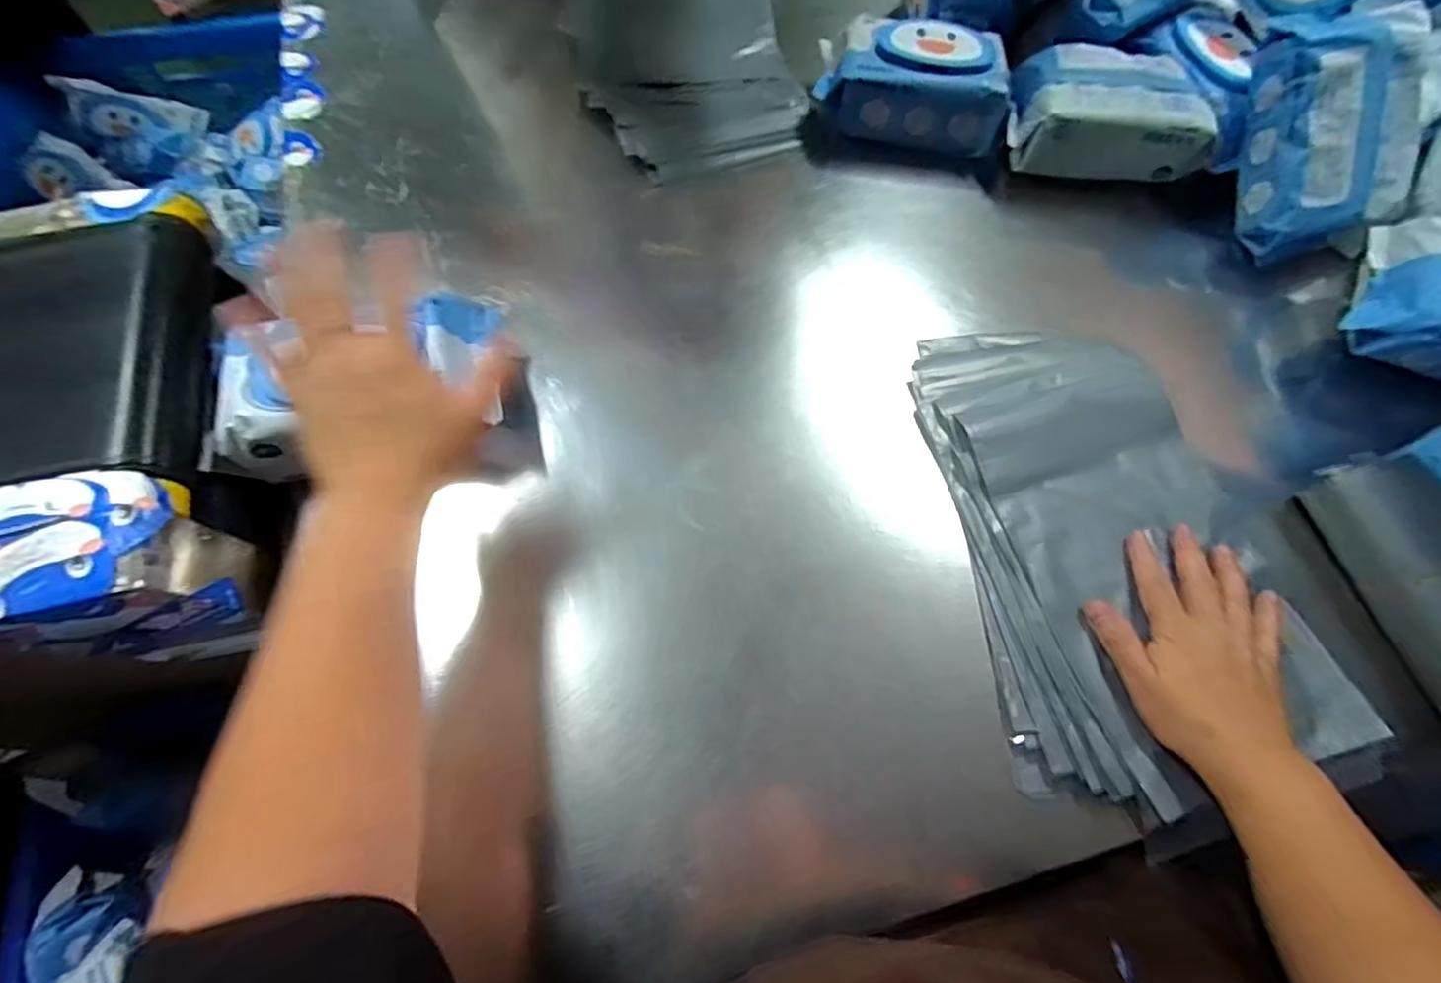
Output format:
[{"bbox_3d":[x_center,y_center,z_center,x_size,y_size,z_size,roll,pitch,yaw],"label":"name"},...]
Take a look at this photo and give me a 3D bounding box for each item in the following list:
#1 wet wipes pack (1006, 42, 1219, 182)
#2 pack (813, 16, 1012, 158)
[{"bbox_3d":[0.375,-0.362,0.586,0.183,0.067,0.092,7,67,1],"label":"wet wipes pack"},{"bbox_3d":[0.193,-0.406,0.607,0.185,0.072,0.090,12,67,3],"label":"pack"}]

